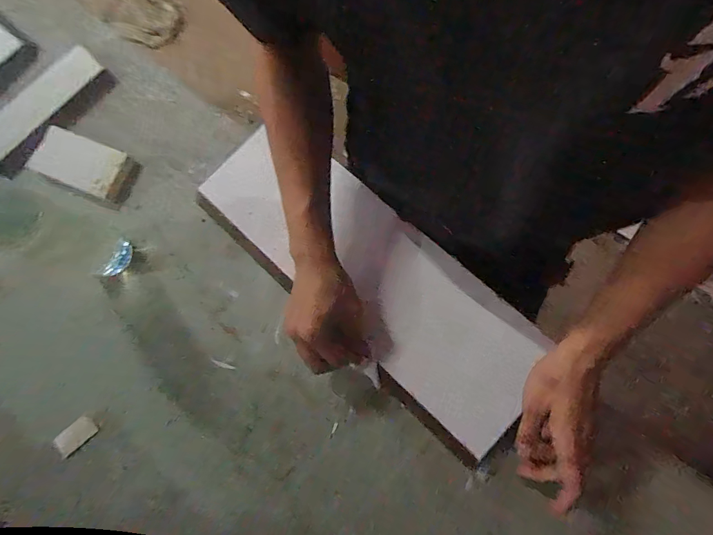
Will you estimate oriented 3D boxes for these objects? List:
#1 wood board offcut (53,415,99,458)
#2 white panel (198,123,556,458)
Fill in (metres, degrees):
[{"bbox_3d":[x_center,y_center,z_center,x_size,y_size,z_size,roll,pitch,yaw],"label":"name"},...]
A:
[{"bbox_3d":[-0.336,0.201,0.468,0.045,0.004,0.030,-40,83,-20],"label":"wood board offcut"},{"bbox_3d":[0.004,-0.005,0.455,0.450,0.028,0.140,42,94,15],"label":"white panel"}]

